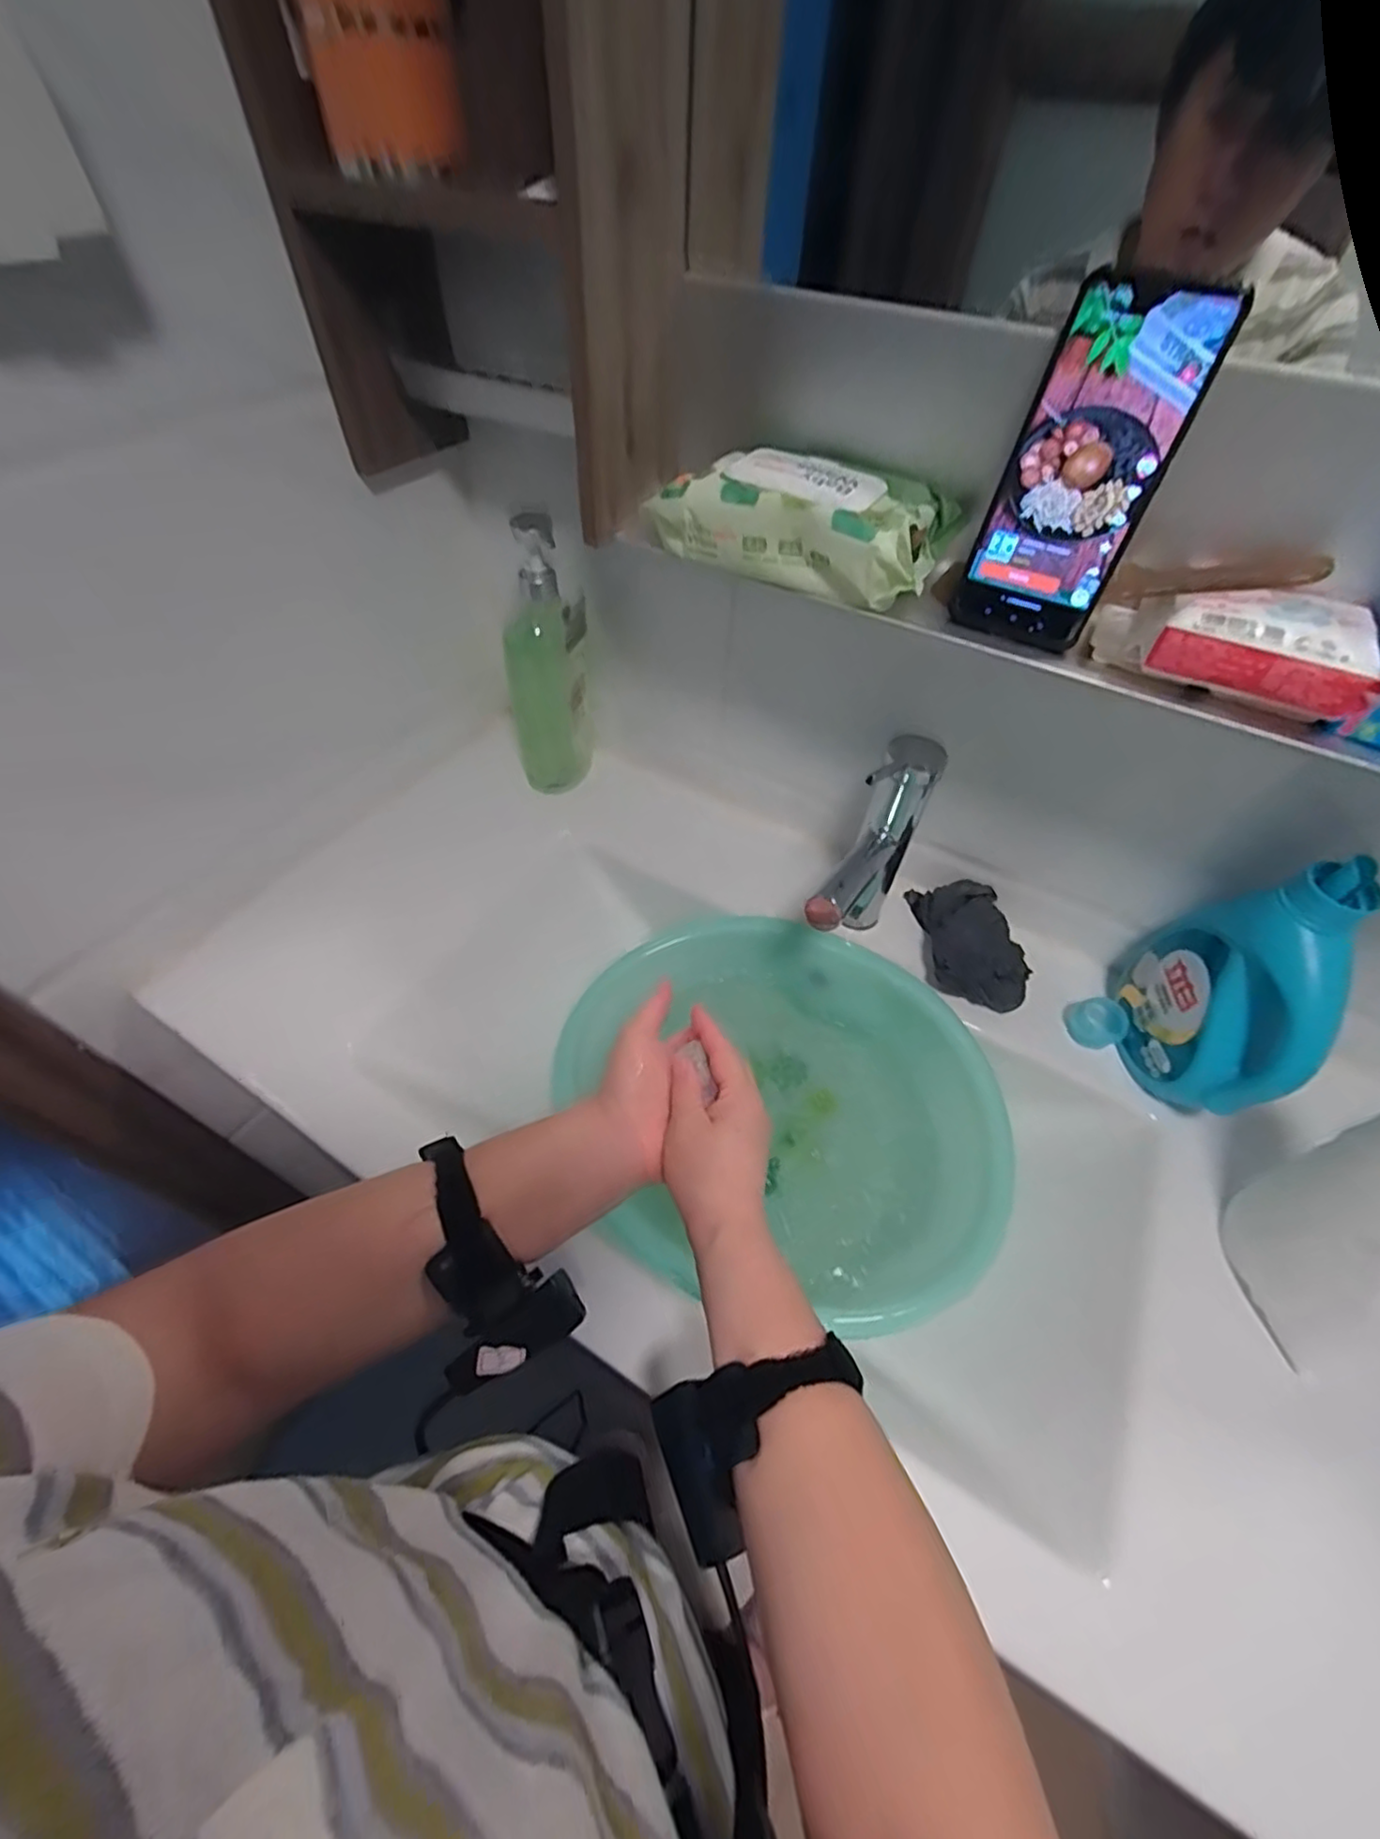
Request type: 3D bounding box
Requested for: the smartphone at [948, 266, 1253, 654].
[{"bbox_3d":[0.219,-0.246,0.365,0.077,0.167,0.012,28,34,18],"label":"smartphone"}]

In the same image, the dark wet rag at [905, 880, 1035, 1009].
[{"bbox_3d":[0.262,0.014,0.612,0.077,0.058,0.144,0,52,-2],"label":"dark wet rag"}]

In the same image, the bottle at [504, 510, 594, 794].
[{"bbox_3d":[-0.150,-0.258,0.677,0.085,0.271,0.065,-11,54,-11],"label":"bottle"}]

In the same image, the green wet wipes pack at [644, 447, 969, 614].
[{"bbox_3d":[0.072,-0.271,0.437,0.195,0.051,0.103,24,55,16],"label":"green wet wipes pack"}]

